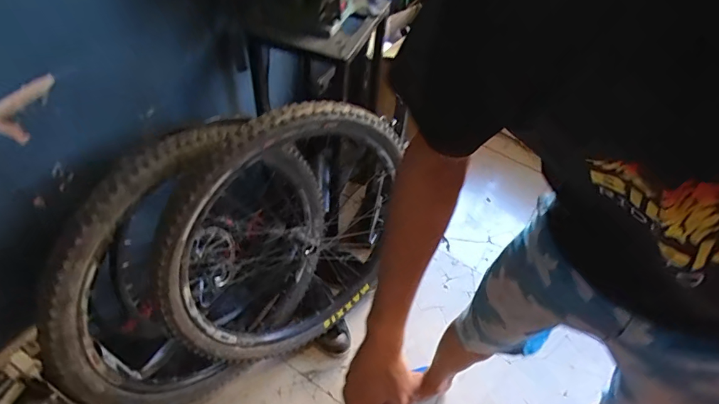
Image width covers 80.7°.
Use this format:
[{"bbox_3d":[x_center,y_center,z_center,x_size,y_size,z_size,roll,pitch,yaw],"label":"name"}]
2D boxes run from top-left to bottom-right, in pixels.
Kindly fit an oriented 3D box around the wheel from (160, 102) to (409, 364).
[{"bbox_3d":[-0.170,0.100,1.007,0.588,0.681,0.085,-16,37,-36],"label":"wheel"}]

